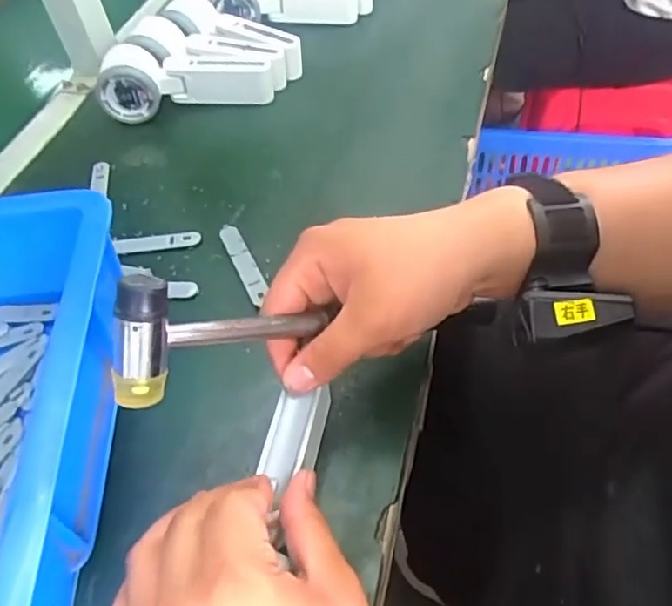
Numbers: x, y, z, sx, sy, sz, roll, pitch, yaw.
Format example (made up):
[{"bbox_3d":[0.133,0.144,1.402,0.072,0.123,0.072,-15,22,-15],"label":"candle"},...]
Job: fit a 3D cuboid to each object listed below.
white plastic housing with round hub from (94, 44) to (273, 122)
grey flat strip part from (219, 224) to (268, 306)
[{"bbox_3d":[-0.147,-0.221,0.598,0.164,0.058,0.041,-8,51,-1],"label":"white plastic housing with round hub"},{"bbox_3d":[-0.071,-0.032,0.468,0.016,0.004,0.089,-22,53,-13],"label":"grey flat strip part"}]

